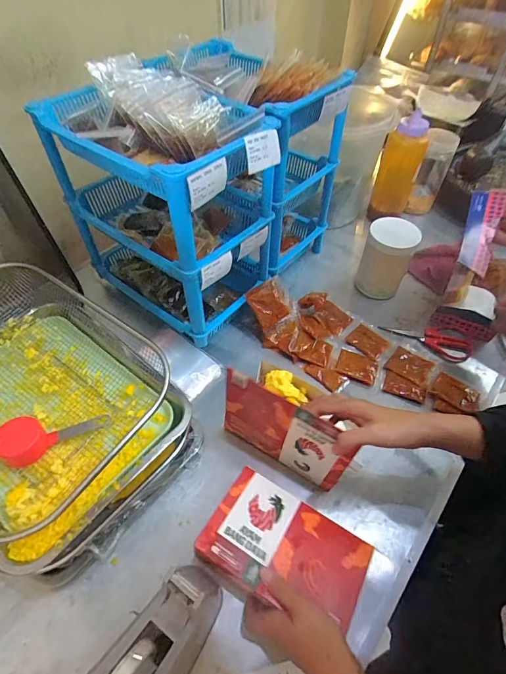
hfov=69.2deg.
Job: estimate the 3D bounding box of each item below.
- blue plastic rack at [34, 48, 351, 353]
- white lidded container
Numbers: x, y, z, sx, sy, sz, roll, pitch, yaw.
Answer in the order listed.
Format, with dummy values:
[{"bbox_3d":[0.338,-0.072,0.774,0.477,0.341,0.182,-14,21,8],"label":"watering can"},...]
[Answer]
[{"bbox_3d":[-0.070,-0.265,0.650,0.296,0.322,0.395,32,58,22],"label":"blue plastic rack"},{"bbox_3d":[0.257,-0.152,0.706,0.092,0.134,0.095,21,54,15],"label":"white lidded container"}]

